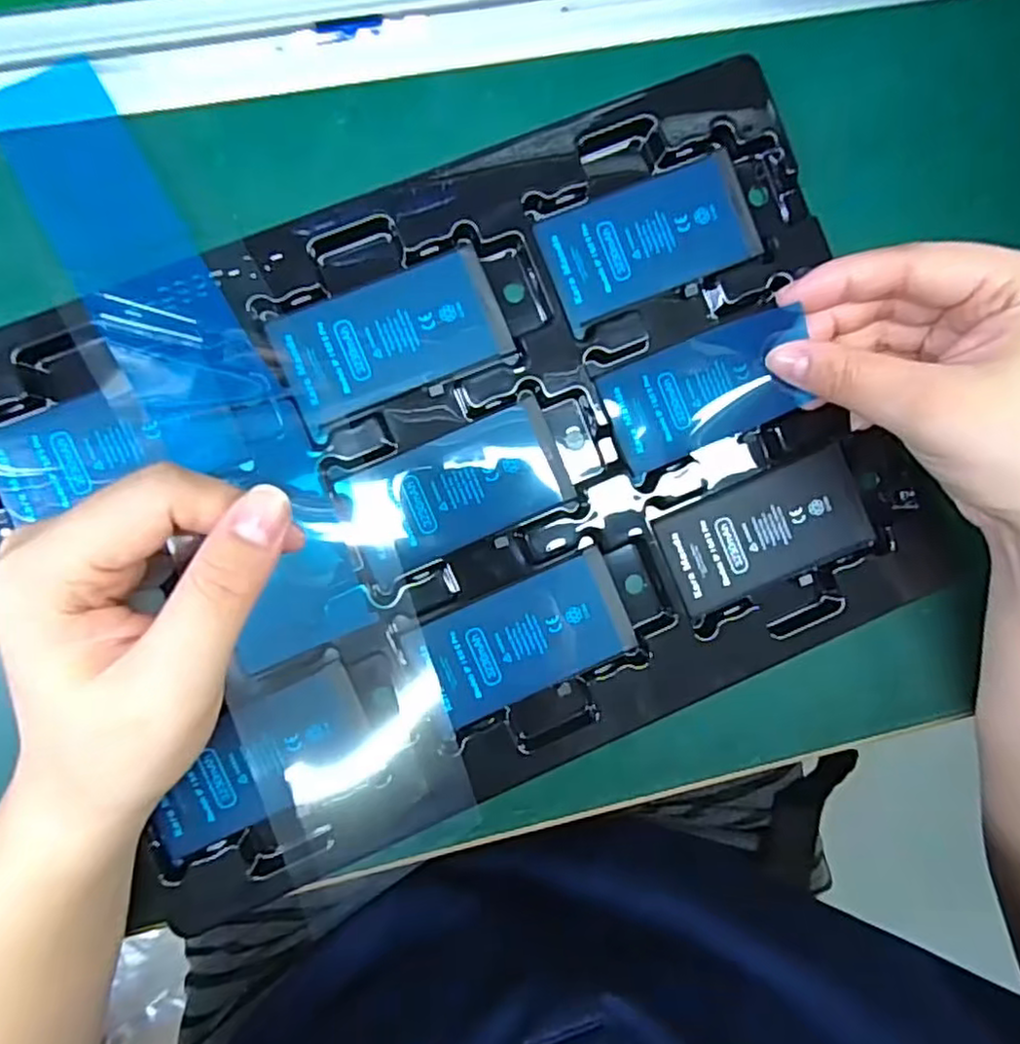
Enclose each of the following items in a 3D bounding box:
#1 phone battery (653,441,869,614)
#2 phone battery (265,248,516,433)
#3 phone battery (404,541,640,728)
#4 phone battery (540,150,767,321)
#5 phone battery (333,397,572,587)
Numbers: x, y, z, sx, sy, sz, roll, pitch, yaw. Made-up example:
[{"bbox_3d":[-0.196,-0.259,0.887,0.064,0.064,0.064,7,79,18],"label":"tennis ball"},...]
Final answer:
[{"bbox_3d":[0.104,0.003,0.277,0.084,0.004,0.043,-22,93,-6],"label":"phone battery"},{"bbox_3d":[-0.044,-0.070,0.259,0.083,0.004,0.044,-21,93,-6],"label":"phone battery"},{"bbox_3d":[0.005,0.046,0.266,0.084,0.004,0.043,-24,93,-6],"label":"phone battery"},{"bbox_3d":[0.056,-0.113,0.267,0.082,0.004,0.043,-23,93,-6],"label":"phone battery"},{"bbox_3d":[-0.021,-0.013,0.266,0.085,0.006,0.043,-23,93,-6],"label":"phone battery"}]

